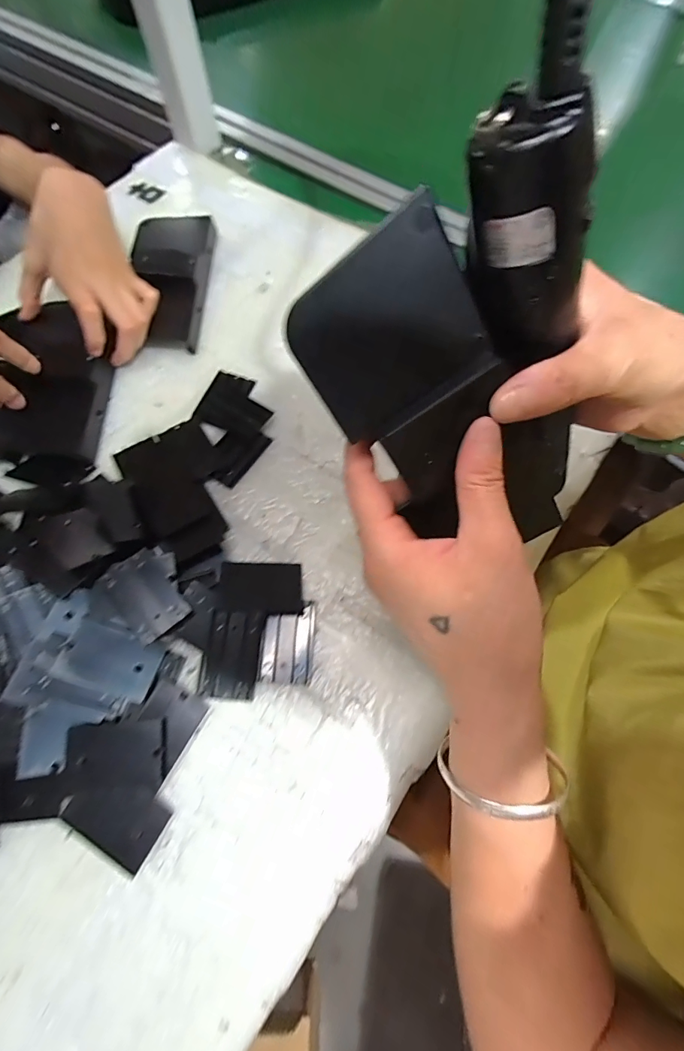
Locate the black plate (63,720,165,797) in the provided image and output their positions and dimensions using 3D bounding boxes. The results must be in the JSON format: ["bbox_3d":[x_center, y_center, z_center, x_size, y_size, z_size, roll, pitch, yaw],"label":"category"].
[{"bbox_3d":[-0.135,0.137,0.257,0.055,0.004,0.038,-2,76,-5],"label":"black plate"}]

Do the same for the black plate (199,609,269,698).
[{"bbox_3d":[-0.070,0.083,0.280,0.036,0.006,0.054,8,81,-5],"label":"black plate"}]

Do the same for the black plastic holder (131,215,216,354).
[{"bbox_3d":[-0.161,-0.236,0.406,0.069,0.029,0.159,-3,68,-1],"label":"black plastic holder"}]

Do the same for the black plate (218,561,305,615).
[{"bbox_3d":[-0.055,0.043,0.299,0.055,0.004,0.034,4,73,-9],"label":"black plate"}]

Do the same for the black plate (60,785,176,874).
[{"bbox_3d":[-0.130,0.167,0.250,0.053,0.007,0.036,26,70,10],"label":"black plate"}]

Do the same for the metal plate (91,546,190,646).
[{"bbox_3d":[-0.126,0.043,0.282,0.046,0.004,0.054,-37,82,-17],"label":"metal plate"}]

